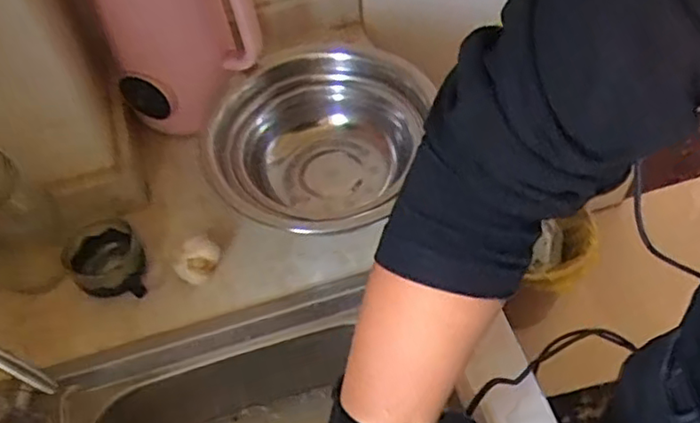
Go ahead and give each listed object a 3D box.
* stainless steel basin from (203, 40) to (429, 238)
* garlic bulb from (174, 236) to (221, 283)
[{"bbox_3d":[-0.033,-0.074,0.720,0.226,0.109,0.257,8,56,9],"label":"stainless steel basin"},{"bbox_3d":[-0.159,0.049,0.668,0.032,0.039,0.045,16,58,14],"label":"garlic bulb"}]

